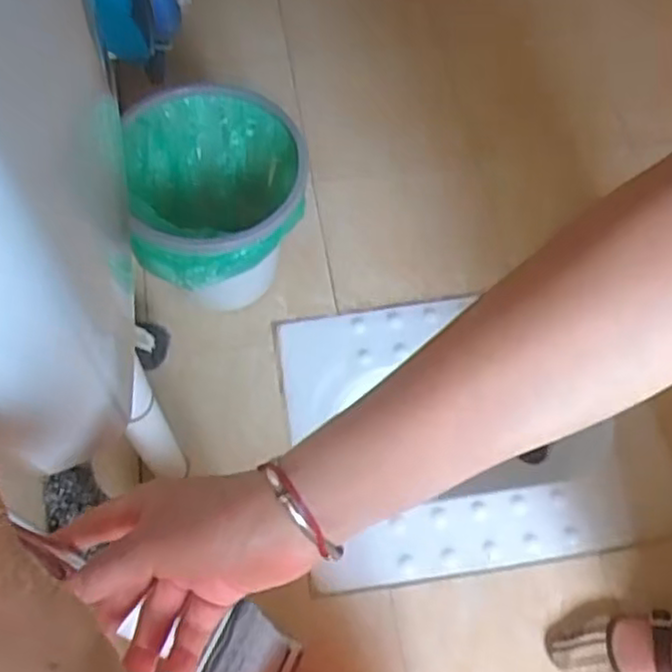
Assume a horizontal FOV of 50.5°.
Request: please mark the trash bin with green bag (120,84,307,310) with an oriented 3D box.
[{"bbox_3d":[-0.162,-0.161,1.037,0.236,0.270,0.257,-10,64,-7],"label":"trash bin with green bag"}]

